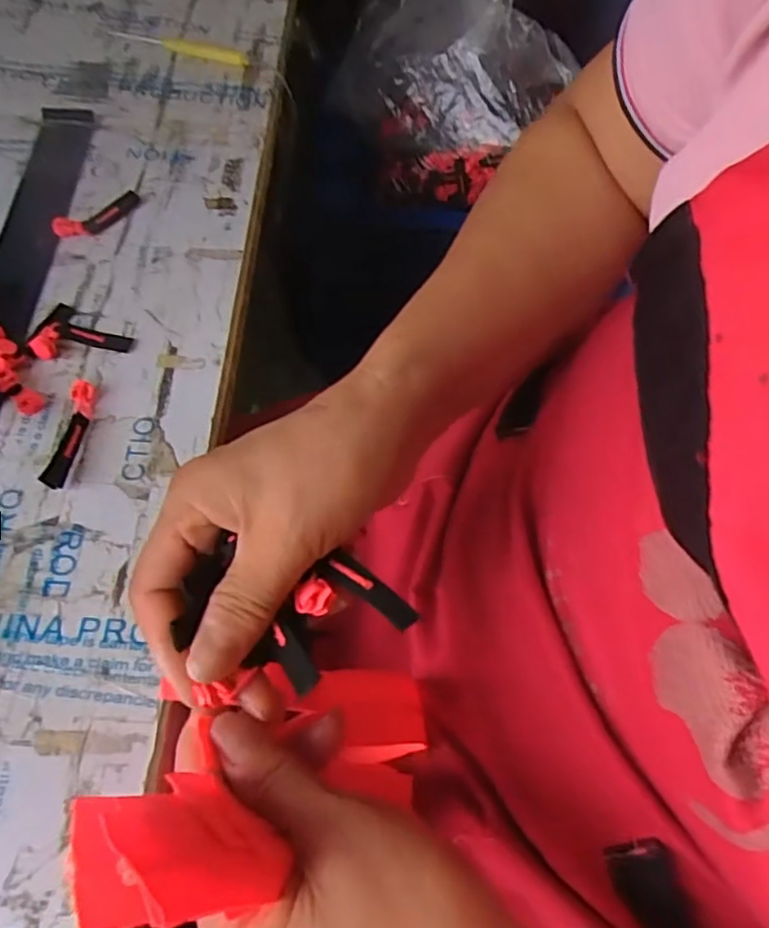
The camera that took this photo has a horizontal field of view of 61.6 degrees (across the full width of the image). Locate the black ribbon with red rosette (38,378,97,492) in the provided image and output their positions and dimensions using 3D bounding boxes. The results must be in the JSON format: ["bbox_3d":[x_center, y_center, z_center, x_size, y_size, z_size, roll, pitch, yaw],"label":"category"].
[{"bbox_3d":[-0.179,-0.019,0.368,0.013,0.011,0.068,8,60,-1],"label":"black ribbon with red rosette"}]

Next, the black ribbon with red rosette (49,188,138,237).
[{"bbox_3d":[-0.200,-0.177,0.453,0.021,0.012,0.063,38,66,18],"label":"black ribbon with red rosette"}]

